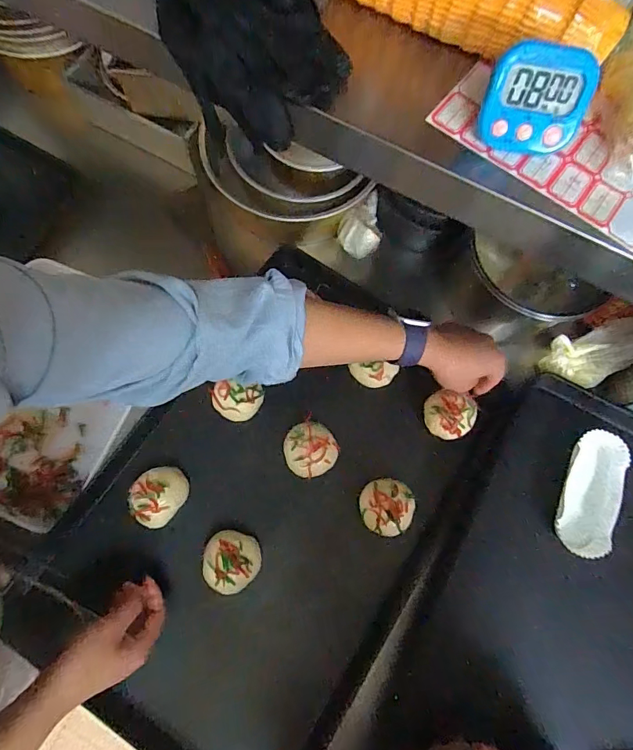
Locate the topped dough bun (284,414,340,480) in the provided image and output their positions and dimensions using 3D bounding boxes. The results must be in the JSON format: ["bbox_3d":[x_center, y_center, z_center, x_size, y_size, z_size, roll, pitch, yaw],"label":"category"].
[{"bbox_3d":[-0.008,0.096,0.534,0.069,0.021,0.068,1,76,-3],"label":"topped dough bun"}]

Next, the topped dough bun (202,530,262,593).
[{"bbox_3d":[-0.102,0.220,0.491,0.064,0.026,0.065,1,76,-3],"label":"topped dough bun"}]

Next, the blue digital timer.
[{"bbox_3d":[0.151,-0.188,0.288,0.067,0.062,0.014,10,41,7],"label":"blue digital timer"}]

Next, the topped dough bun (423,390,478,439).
[{"bbox_3d":[0.178,0.054,0.556,0.065,0.022,0.059,15,79,3],"label":"topped dough bun"}]

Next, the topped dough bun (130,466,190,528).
[{"bbox_3d":[-0.198,0.149,0.517,0.062,0.043,0.074,33,78,6],"label":"topped dough bun"}]

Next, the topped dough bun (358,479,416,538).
[{"bbox_3d":[0.091,0.165,0.521,0.069,0.027,0.065,1,76,-3],"label":"topped dough bun"}]

